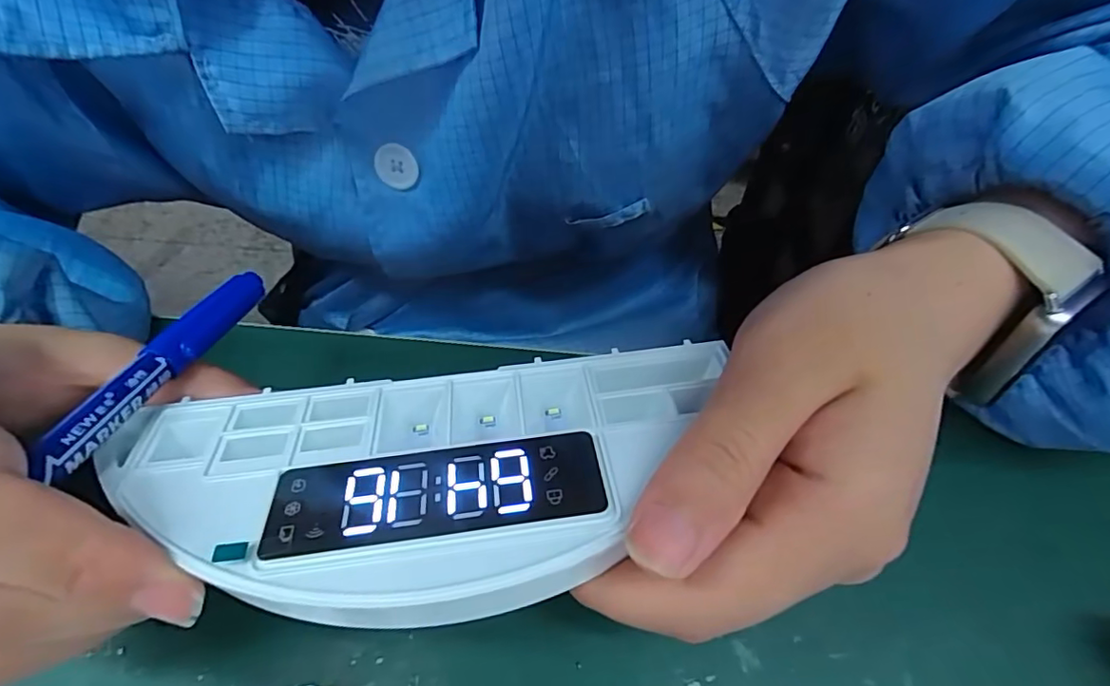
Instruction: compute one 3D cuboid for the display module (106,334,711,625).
[{"bbox_3d":[-0.030,0.036,0.138,0.153,0.022,0.067,-7,35,-6],"label":"display module"}]

